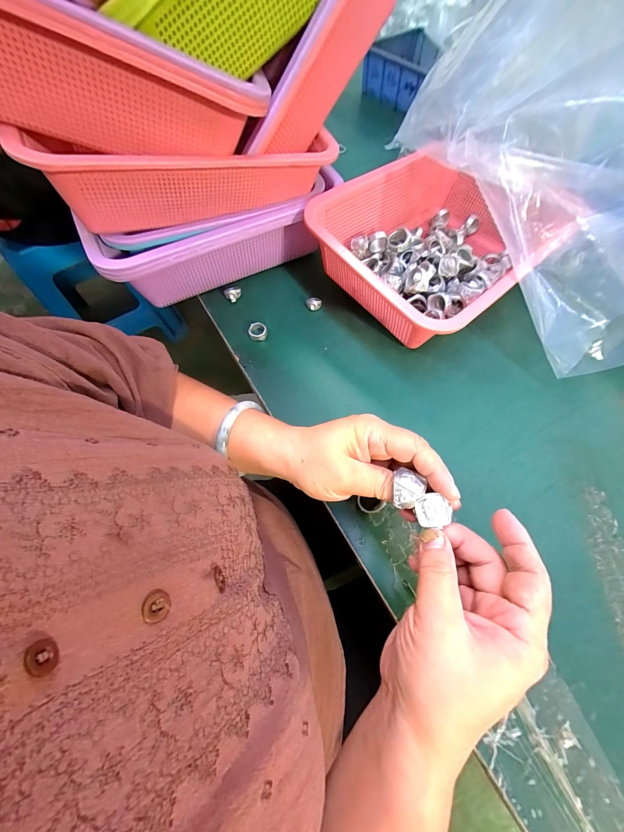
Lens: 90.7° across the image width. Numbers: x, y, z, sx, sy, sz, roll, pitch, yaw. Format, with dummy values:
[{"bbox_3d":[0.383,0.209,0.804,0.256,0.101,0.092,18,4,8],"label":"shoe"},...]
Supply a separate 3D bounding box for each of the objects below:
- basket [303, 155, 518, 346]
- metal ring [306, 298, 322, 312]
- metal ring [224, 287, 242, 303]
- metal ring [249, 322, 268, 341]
[{"bbox_3d":[0.162,-0.215,0.392,0.301,0.098,0.222,-35,68,-16],"label":"basket"},{"bbox_3d":[0.001,-0.147,0.404,0.020,0.015,0.016,25,66,12],"label":"metal ring"},{"bbox_3d":[-0.106,-0.164,0.411,0.018,0.016,0.019,39,69,18],"label":"metal ring"},{"bbox_3d":[-0.066,-0.104,0.379,0.021,0.013,0.019,5,63,3],"label":"metal ring"}]

